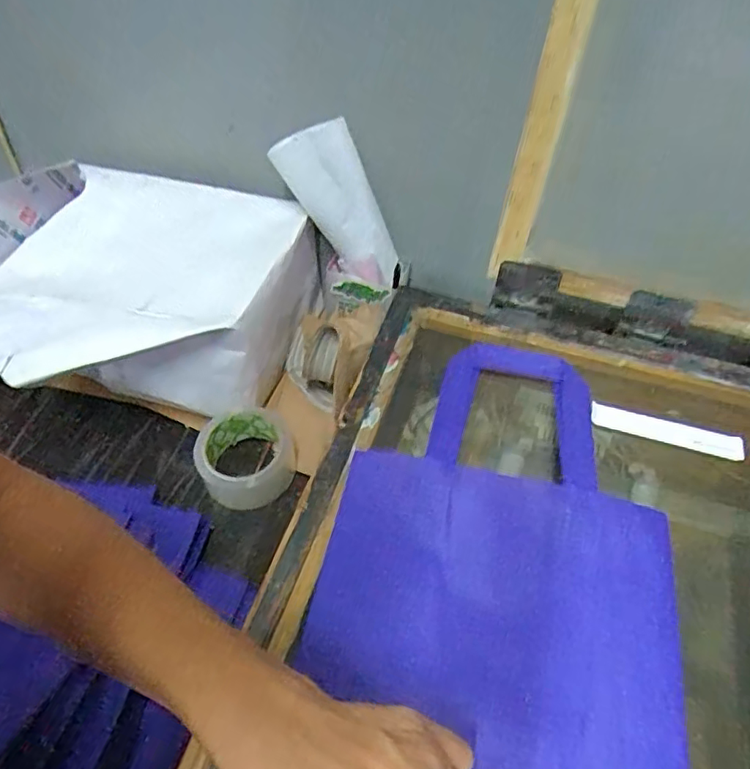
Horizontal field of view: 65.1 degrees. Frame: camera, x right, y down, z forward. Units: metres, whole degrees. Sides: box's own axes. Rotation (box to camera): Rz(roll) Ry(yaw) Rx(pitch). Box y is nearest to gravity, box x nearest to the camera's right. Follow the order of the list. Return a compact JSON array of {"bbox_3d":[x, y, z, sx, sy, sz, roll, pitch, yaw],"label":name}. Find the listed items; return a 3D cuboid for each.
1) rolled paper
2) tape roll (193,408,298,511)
[{"bbox_3d":[-0.037,-0.192,0.674,0.080,0.208,0.054,0,43,32],"label":"rolled paper"},{"bbox_3d":[-0.138,0.079,0.635,0.101,0.054,0.095,-3,49,-6],"label":"tape roll"}]

